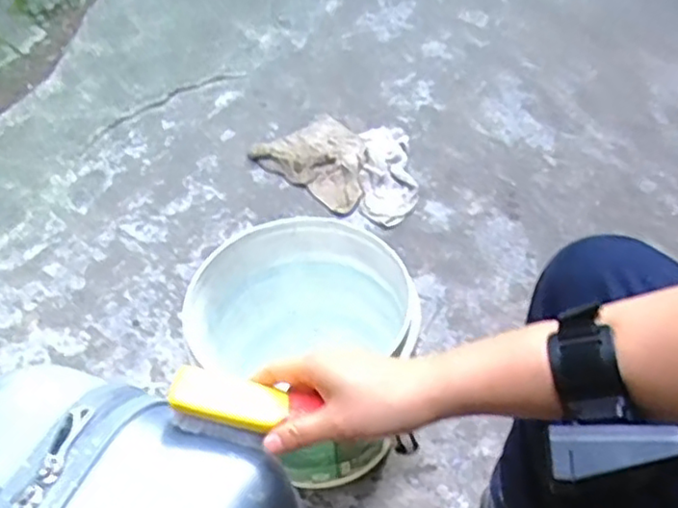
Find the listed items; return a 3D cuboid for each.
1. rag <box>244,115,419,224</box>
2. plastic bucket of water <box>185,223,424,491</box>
[{"bbox_3d":[0.014,-0.189,1.282,0.348,0.037,0.221,32,58,26],"label":"rag"},{"bbox_3d":[-0.037,0.128,0.875,0.268,0.262,0.242,4,50,9],"label":"plastic bucket of water"}]

